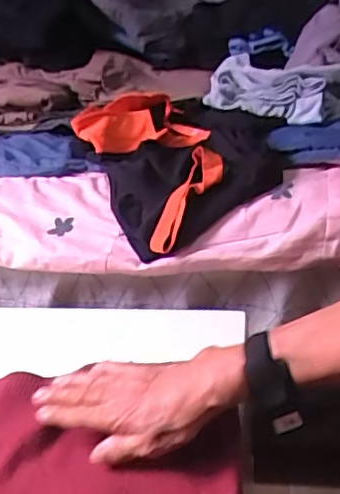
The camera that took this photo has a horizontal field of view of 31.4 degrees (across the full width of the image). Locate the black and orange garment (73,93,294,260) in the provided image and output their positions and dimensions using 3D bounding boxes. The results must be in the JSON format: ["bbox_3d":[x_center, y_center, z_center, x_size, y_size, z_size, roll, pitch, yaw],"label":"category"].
[{"bbox_3d":[0.019,-0.129,0.833,0.252,0.084,0.297,-20,37,-18],"label":"black and orange garment"}]

